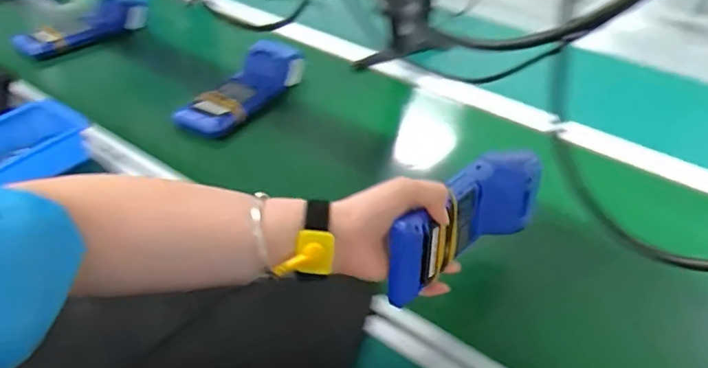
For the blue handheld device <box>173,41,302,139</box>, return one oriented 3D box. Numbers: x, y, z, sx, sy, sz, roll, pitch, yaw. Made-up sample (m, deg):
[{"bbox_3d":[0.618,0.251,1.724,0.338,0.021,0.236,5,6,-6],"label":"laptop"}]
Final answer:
[{"bbox_3d":[-0.160,-0.135,0.794,0.076,0.072,0.222,24,44,24],"label":"blue handheld device"}]

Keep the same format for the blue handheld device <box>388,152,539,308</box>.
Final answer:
[{"bbox_3d":[0.103,0.029,0.487,0.053,0.081,0.206,32,42,31],"label":"blue handheld device"}]

